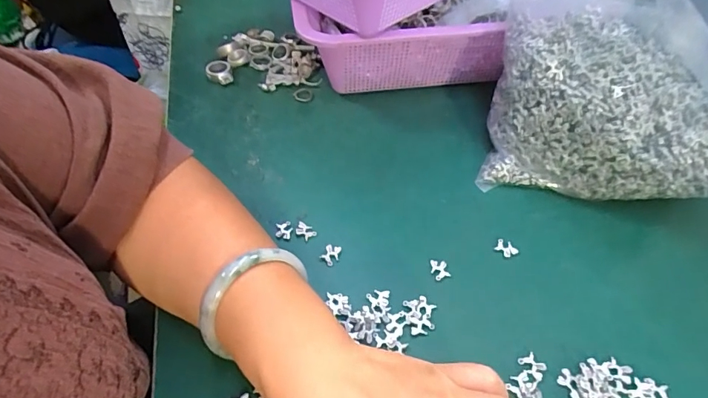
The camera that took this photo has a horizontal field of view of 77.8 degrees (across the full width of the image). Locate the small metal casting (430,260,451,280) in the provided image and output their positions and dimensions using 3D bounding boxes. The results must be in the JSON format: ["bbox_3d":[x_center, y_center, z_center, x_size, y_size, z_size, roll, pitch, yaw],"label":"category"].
[{"bbox_3d":[0.062,0.050,0.318,0.012,0.004,0.015,-12,50,-9],"label":"small metal casting"}]

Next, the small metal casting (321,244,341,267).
[{"bbox_3d":[-0.017,0.041,0.325,0.012,0.005,0.015,23,53,20],"label":"small metal casting"}]

